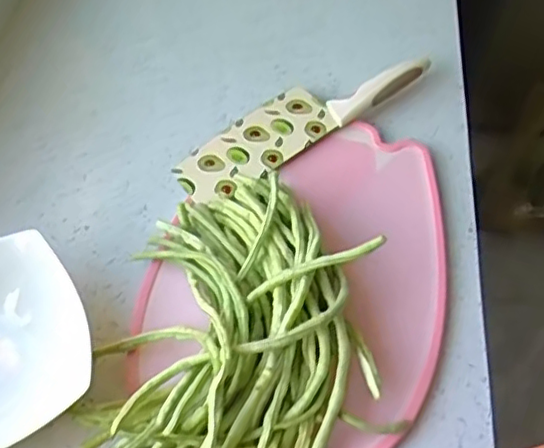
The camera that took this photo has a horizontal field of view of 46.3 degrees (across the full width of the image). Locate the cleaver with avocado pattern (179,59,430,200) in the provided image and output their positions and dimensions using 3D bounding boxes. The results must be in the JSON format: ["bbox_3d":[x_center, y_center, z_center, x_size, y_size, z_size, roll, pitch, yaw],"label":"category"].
[{"bbox_3d":[0.031,-0.107,0.644,0.283,0.030,0.076,-33,63,-25],"label":"cleaver with avocado pattern"}]

